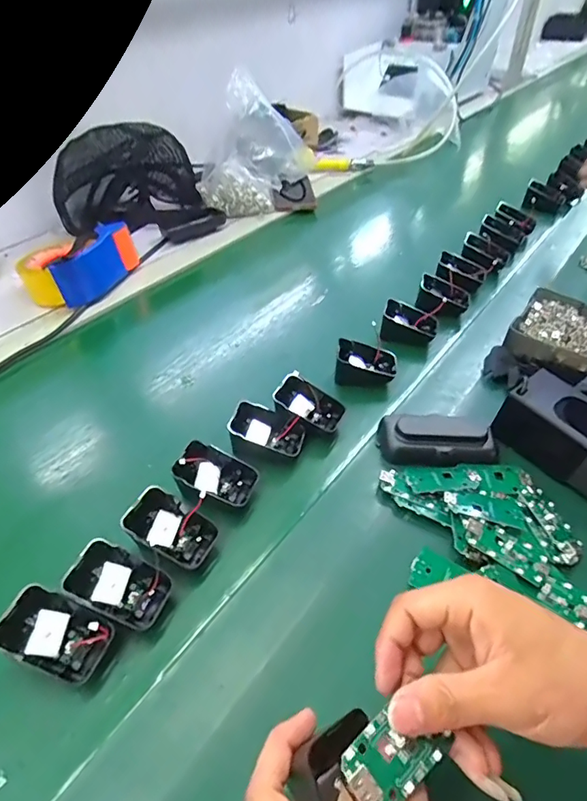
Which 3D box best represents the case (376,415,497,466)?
[{"bbox_3d":[0.133,0.036,0.455,0.100,0.028,0.051,-4,43,-3],"label":"case"}]

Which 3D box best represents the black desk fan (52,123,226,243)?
[{"bbox_3d":[-0.249,-0.362,0.813,0.250,0.137,0.170,-2,43,-1],"label":"black desk fan"}]

